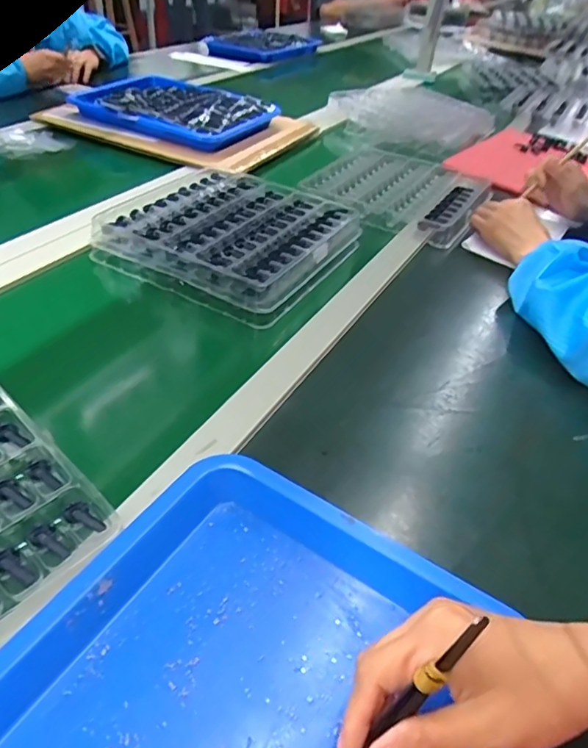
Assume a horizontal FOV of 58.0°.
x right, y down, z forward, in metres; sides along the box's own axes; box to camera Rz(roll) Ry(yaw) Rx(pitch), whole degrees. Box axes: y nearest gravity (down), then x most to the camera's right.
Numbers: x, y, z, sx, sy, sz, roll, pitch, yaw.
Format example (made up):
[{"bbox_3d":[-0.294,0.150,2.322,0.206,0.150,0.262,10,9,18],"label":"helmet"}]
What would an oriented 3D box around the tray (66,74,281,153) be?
[{"bbox_3d":[-0.218,-0.509,1.002,0.316,0.031,0.248,20,43,15],"label":"tray"}]

